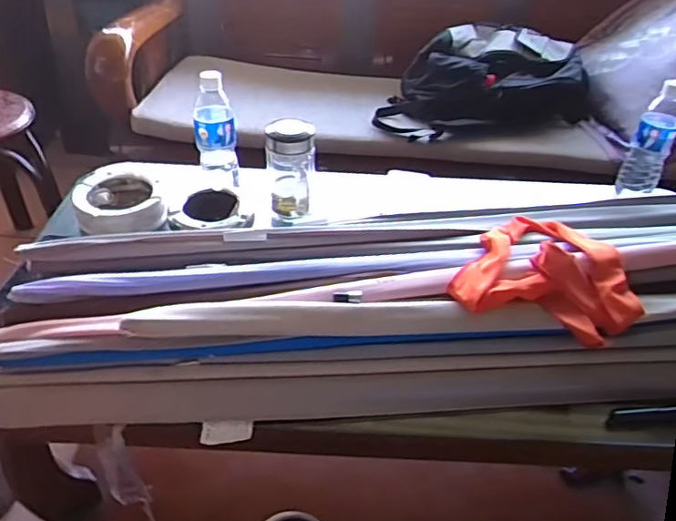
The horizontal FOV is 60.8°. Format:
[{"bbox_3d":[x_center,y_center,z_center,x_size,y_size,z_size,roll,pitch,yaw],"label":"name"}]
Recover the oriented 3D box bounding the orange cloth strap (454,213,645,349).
[{"bbox_3d":[0.274,0.002,0.774,0.227,0.061,0.220,9,40,7],"label":"orange cloth strap"}]

